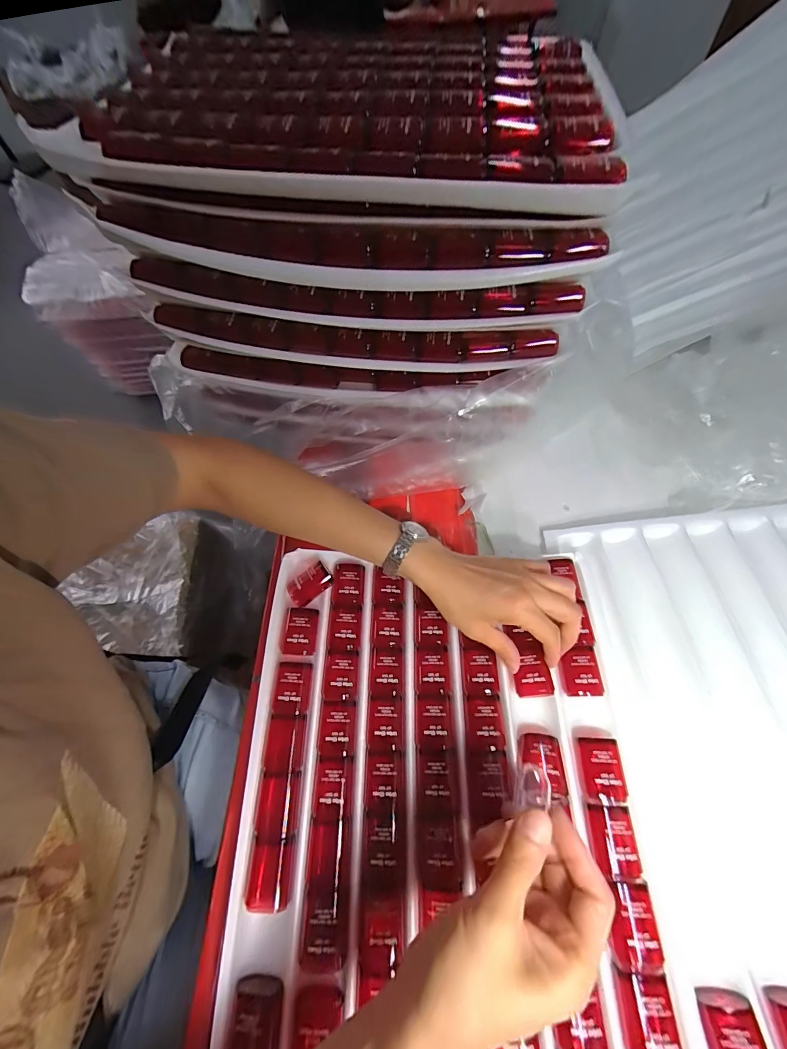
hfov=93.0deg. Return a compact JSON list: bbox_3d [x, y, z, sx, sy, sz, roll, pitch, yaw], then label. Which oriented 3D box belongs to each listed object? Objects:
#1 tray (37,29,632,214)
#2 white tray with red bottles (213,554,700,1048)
[{"bbox_3d":[-0.031,-0.316,0.273,0.362,0.031,0.258,6,63,7],"label":"tray"},{"bbox_3d":[0.035,0.206,0.287,0.291,0.031,0.373,-1,65,1],"label":"white tray with red bottles"}]

